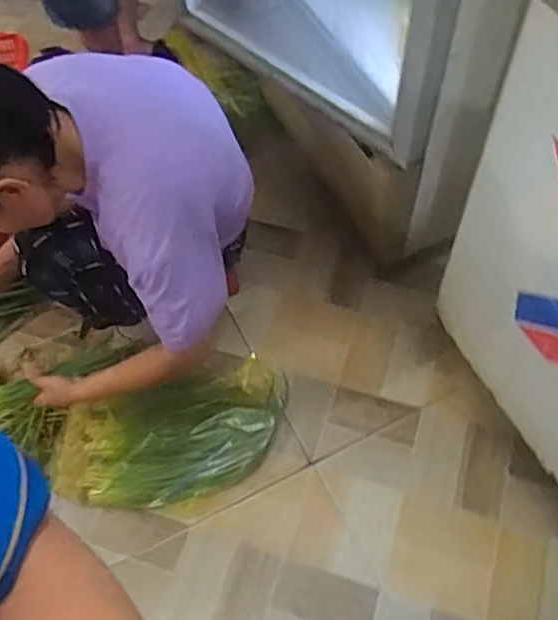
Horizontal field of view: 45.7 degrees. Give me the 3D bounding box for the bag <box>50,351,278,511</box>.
[{"bbox_3d":[-0.208,0.242,1.245,0.435,0.065,0.216,-14,60,-8],"label":"bag"}]

